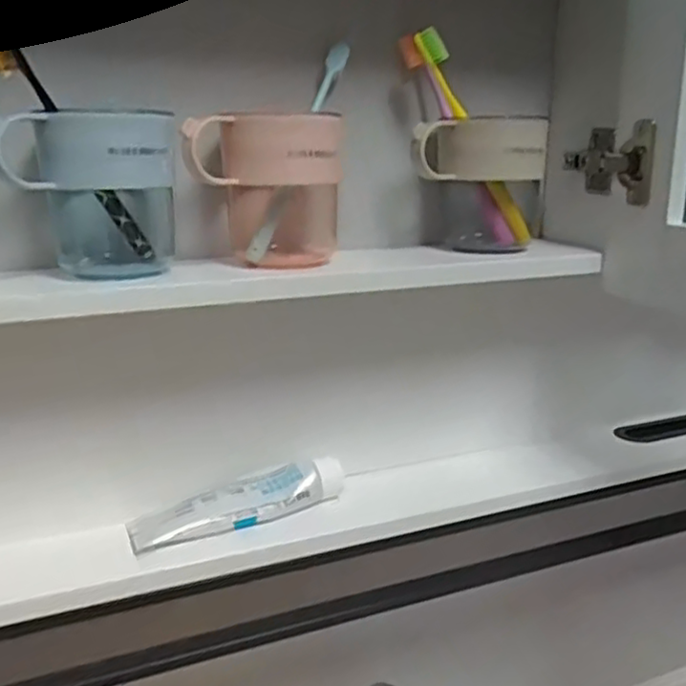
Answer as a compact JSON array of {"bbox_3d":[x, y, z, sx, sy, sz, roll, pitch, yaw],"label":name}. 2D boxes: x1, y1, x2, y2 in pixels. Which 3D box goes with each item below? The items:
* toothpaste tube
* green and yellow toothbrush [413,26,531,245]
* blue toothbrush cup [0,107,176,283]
[{"bbox_3d":[-0.077,0.118,0.546,0.163,0.031,0.040,-8,17,-27],"label":"toothpaste tube"},{"bbox_3d":[0.103,-0.155,0.555,0.016,0.179,0.016,-30,17,2],"label":"green and yellow toothbrush"},{"bbox_3d":[-0.160,-0.094,0.462,0.100,0.104,0.075,-4,16,-14],"label":"blue toothbrush cup"}]

